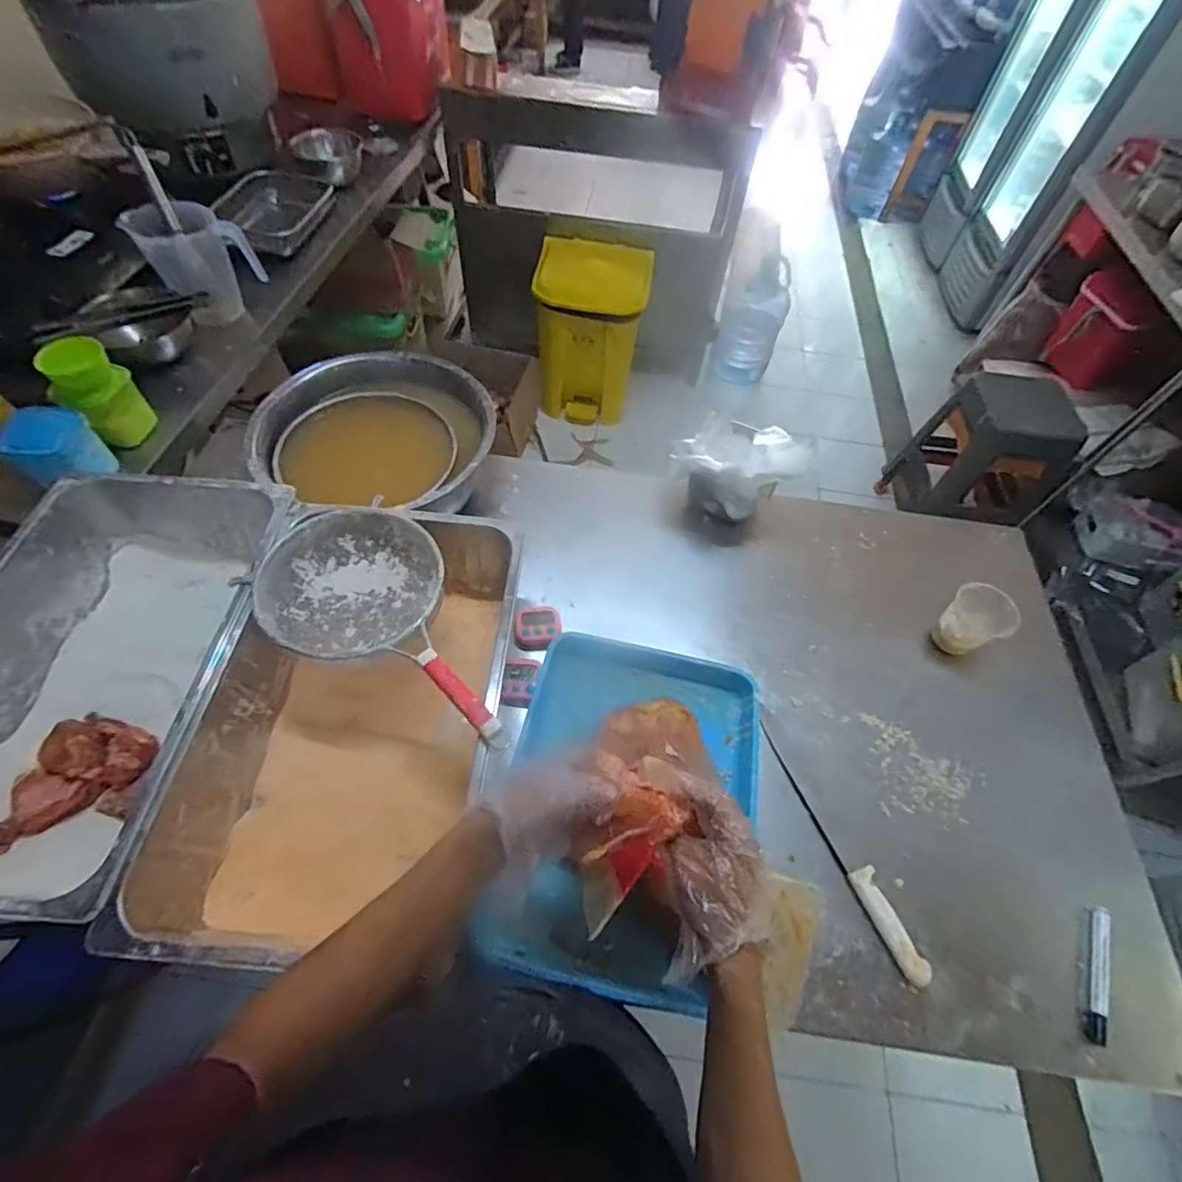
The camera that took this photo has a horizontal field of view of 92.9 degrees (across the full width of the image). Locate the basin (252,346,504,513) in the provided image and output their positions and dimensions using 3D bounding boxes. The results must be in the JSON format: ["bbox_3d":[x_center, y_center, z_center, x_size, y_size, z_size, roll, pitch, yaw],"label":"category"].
[{"bbox_3d":[-0.340,-0.244,0.945,0.342,0.137,0.325,2,58,-3],"label":"basin"}]

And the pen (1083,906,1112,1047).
[{"bbox_3d":[0.600,0.447,0.665,0.019,0.017,0.156,29,61,14],"label":"pen"}]

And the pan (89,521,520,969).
[{"bbox_3d":[-0.275,0.157,0.717,0.324,0.191,0.524,5,58,-1],"label":"pan"}]

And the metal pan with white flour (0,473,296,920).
[{"bbox_3d":[-0.597,0.096,0.718,0.333,0.160,0.546,3,58,-1],"label":"metal pan with white flour"}]

